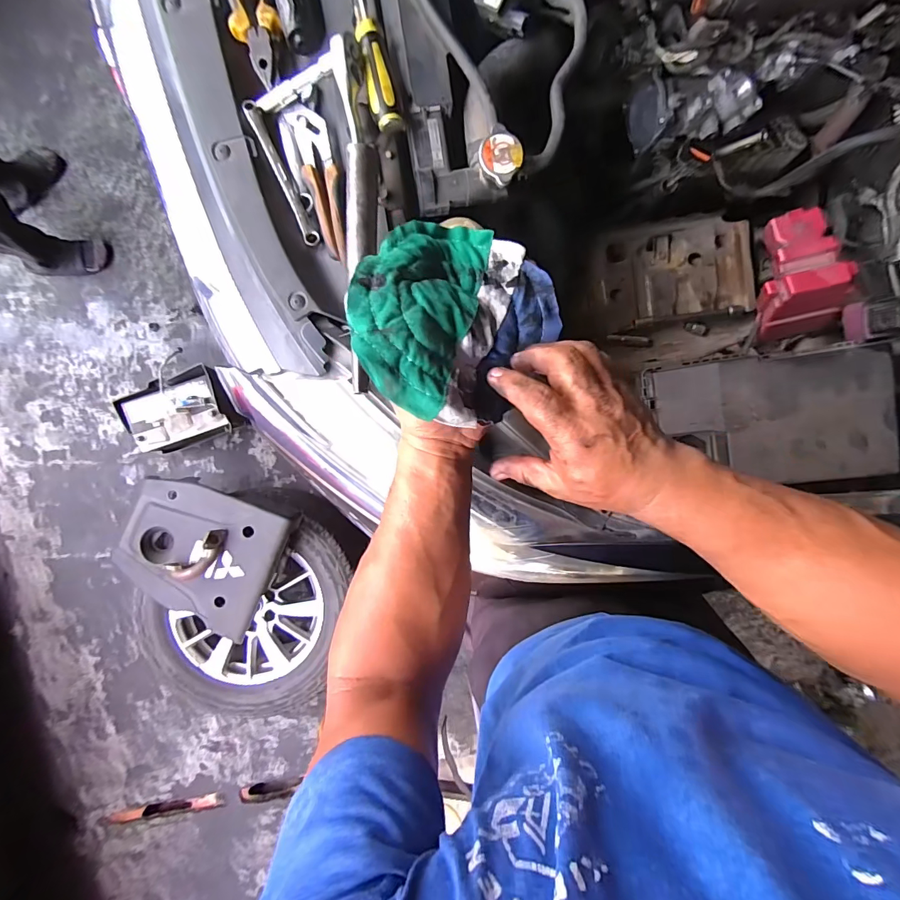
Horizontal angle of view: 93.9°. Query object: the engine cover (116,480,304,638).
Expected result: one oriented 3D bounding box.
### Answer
[{"bbox_3d":[-0.774,0.325,1.296,0.474,0.127,0.441,22,92,-3],"label":"engine cover"}]

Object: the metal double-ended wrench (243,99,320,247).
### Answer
[{"bbox_3d":[-0.190,-0.311,0.476,0.015,0.017,0.159,-25,94,-1],"label":"metal double-ended wrench"}]

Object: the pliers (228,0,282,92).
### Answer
[{"bbox_3d":[-0.216,-0.476,0.456,0.052,0.012,0.164,-19,94,-1],"label":"pliers"}]

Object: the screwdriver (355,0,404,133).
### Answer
[{"bbox_3d":[-0.084,-0.439,0.436,0.029,0.029,0.215,-12,88,-2],"label":"screwdriver"}]

